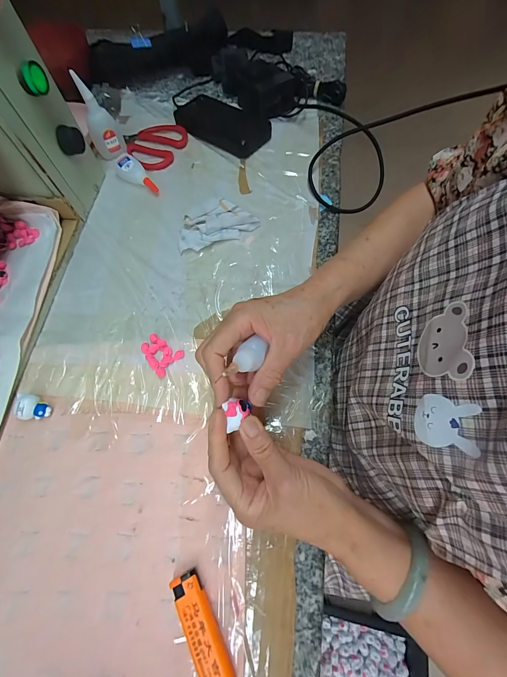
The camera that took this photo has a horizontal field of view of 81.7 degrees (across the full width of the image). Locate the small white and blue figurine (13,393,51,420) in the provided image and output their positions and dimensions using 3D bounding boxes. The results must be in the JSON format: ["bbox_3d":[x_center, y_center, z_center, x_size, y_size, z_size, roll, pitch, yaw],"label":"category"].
[{"bbox_3d":[-0.230,0.073,0.306,0.029,0.019,0.024,4,67,5],"label":"small white and blue figurine"}]

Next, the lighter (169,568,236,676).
[{"bbox_3d":[-0.040,0.229,0.231,0.023,0.017,0.079,-29,69,-9],"label":"lighter"}]

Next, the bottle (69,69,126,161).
[{"bbox_3d":[-0.228,-0.323,0.429,0.043,0.096,0.034,-25,68,-8],"label":"bottle"}]

